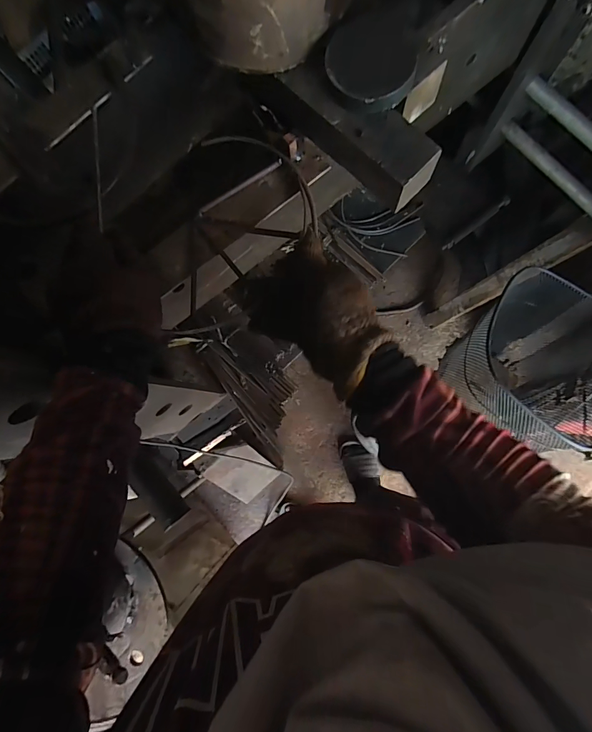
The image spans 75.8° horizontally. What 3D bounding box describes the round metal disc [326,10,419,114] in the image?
[{"bbox_3d":[0.067,-0.273,0.339,0.076,0.019,0.087,-1,84,6],"label":"round metal disc"}]

